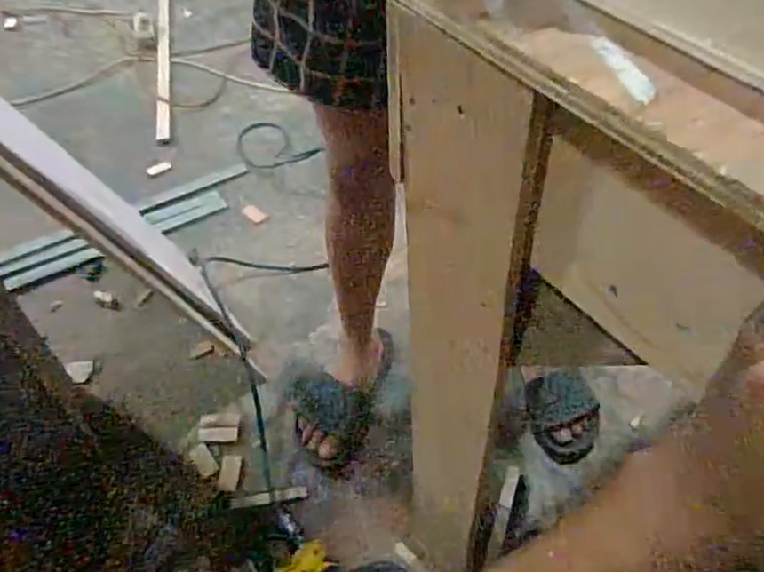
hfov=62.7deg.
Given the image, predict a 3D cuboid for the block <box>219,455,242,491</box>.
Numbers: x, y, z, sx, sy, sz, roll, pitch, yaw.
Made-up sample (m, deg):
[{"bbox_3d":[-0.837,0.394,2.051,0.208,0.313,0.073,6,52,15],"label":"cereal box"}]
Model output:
[{"bbox_3d":[-0.244,0.299,1.006,0.033,0.007,0.059,0,49,2],"label":"block"}]

